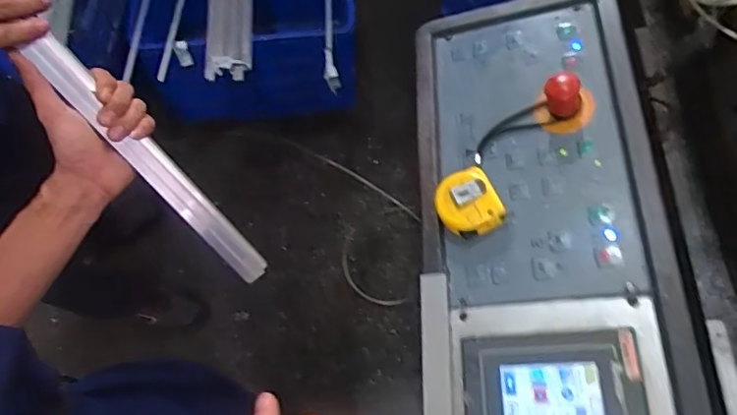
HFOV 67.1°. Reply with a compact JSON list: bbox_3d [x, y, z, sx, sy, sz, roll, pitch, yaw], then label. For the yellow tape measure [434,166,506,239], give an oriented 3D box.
[{"bbox_3d":[0.109,-0.003,0.613,0.066,0.033,0.072,-34,66,7],"label":"yellow tape measure"}]

